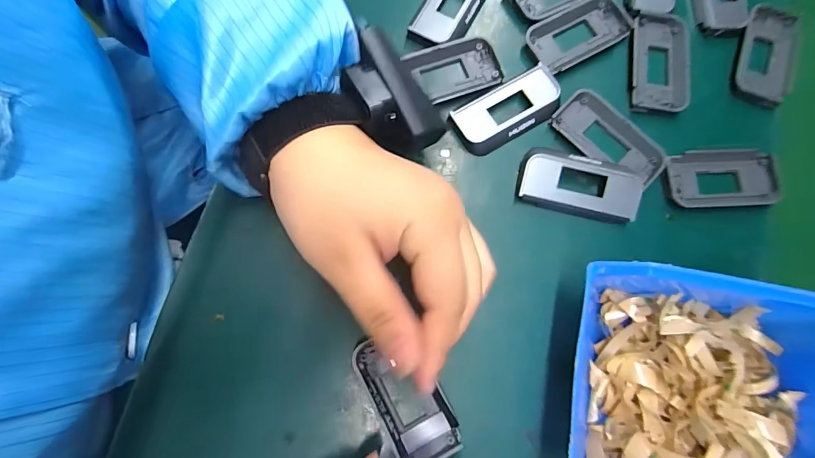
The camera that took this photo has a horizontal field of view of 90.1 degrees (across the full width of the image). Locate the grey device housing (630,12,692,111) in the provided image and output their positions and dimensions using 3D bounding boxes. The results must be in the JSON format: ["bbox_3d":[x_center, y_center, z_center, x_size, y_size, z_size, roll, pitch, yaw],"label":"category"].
[{"bbox_3d":[0.177,-0.116,0.284,0.038,0.009,0.074,7,78,0],"label":"grey device housing"}]

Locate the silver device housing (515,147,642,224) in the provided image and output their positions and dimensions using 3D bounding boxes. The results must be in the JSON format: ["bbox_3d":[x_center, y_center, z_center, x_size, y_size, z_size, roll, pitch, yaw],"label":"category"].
[{"bbox_3d":[0.109,-0.028,0.258,0.076,0.015,0.034,11,78,1],"label":"silver device housing"}]

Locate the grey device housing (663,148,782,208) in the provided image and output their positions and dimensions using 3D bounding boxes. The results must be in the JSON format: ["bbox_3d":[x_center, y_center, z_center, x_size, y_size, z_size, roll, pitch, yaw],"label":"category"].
[{"bbox_3d":[0.208,-0.033,0.269,0.076,0.007,0.039,-3,79,-2],"label":"grey device housing"}]

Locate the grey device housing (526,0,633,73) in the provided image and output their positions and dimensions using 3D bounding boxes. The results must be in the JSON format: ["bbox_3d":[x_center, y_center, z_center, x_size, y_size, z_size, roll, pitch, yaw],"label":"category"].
[{"bbox_3d":[0.122,-0.140,0.288,0.075,0.009,0.037,-30,81,-7],"label":"grey device housing"}]

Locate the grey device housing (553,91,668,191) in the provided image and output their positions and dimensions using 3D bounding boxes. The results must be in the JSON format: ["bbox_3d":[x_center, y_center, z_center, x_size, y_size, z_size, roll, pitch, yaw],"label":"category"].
[{"bbox_3d":[0.134,-0.059,0.269,0.075,0.006,0.033,43,81,7],"label":"grey device housing"}]

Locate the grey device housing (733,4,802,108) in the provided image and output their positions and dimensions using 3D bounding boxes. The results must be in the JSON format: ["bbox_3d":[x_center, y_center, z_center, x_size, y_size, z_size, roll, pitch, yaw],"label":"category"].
[{"bbox_3d":[0.260,-0.126,0.294,0.041,0.009,0.077,17,79,2],"label":"grey device housing"}]

